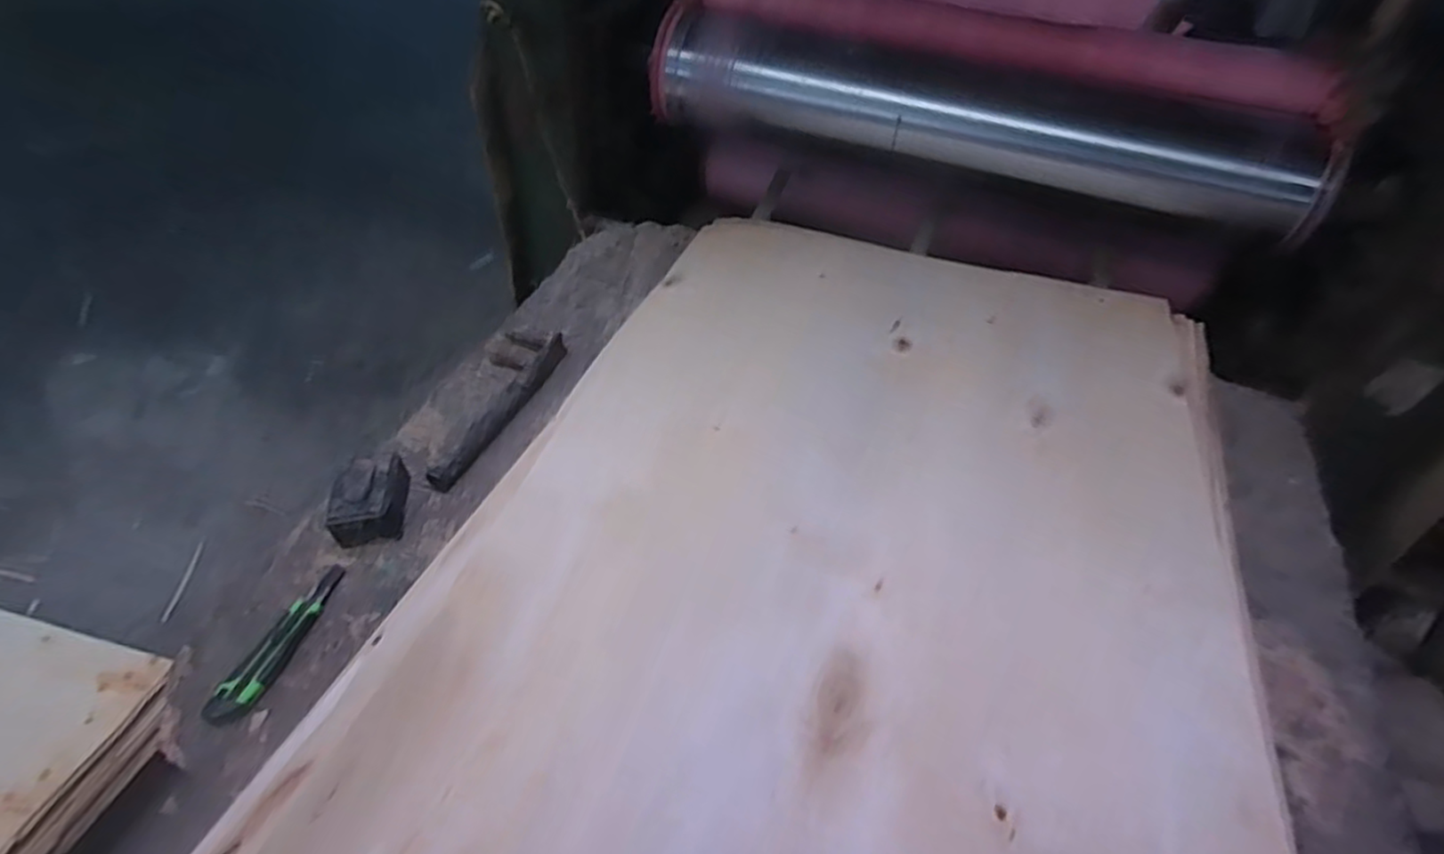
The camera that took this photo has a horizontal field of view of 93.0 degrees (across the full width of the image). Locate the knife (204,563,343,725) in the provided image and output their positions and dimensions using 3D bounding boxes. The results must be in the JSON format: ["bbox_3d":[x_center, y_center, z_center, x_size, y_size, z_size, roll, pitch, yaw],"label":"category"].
[{"bbox_3d":[-0.476,0.229,0.747,0.034,0.015,0.189,14,46,9],"label":"knife"}]

